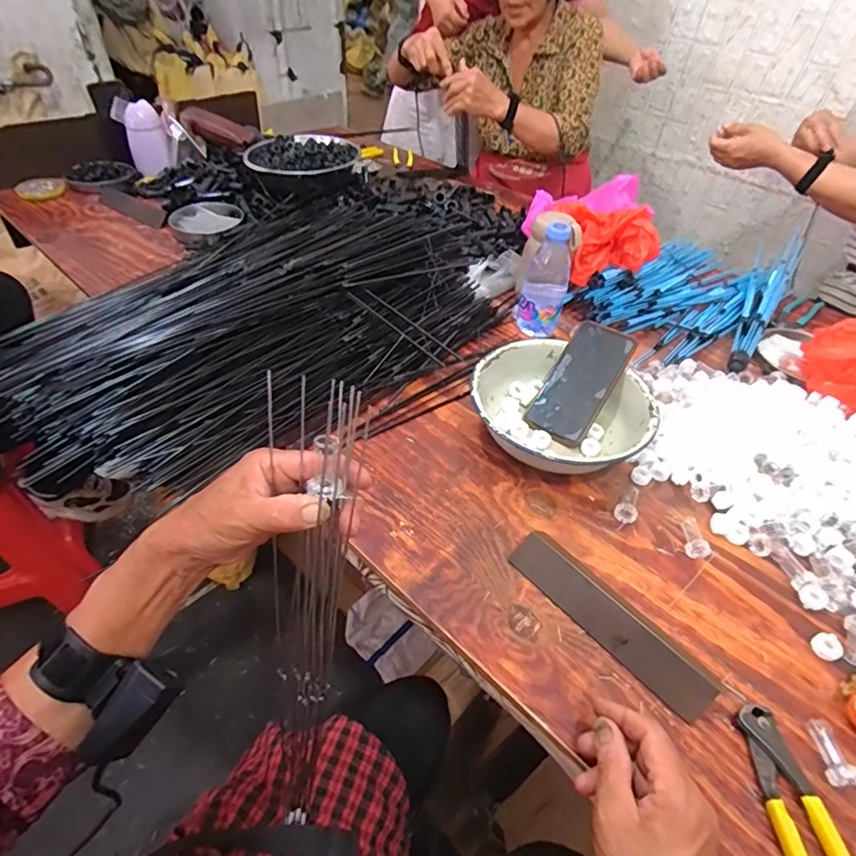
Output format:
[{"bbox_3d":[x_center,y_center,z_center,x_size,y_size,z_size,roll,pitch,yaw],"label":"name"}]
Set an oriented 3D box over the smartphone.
[{"bbox_3d":[0.190,-0.058,0.633,0.077,0.014,0.159,29,82,23],"label":"smartphone"}]

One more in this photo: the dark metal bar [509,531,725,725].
[{"bbox_3d":[0.164,0.168,0.457,0.043,0.033,0.194,-31,55,-31],"label":"dark metal bar"}]

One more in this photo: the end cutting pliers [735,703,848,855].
[{"bbox_3d":[0.269,0.289,0.353,0.038,0.016,0.165,1,45,-4],"label":"end cutting pliers"}]

